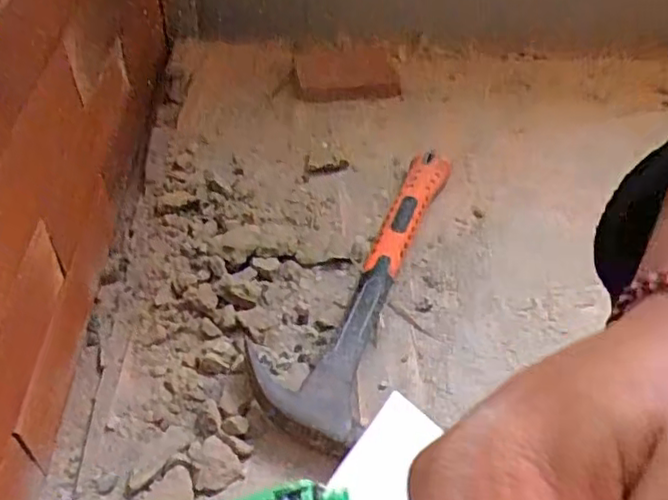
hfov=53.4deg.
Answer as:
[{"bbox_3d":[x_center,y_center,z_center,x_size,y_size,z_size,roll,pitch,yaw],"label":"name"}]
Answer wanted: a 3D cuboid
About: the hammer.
[{"bbox_3d":[0.020,0.015,0.535,0.080,0.032,0.295,16,48,11],"label":"hammer"}]

